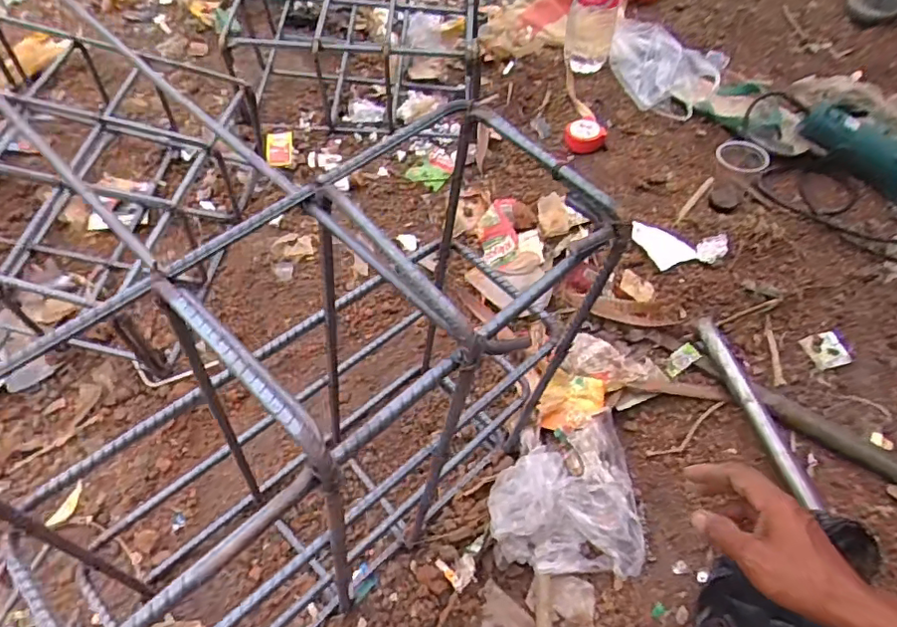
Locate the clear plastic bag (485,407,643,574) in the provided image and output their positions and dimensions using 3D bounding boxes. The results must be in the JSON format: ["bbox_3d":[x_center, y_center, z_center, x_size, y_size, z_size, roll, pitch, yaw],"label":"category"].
[{"bbox_3d":[0.126,0.186,0.598,0.164,0.055,0.163,0,58,-1],"label":"clear plastic bag"}]

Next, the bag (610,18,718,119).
[{"bbox_3d":[0.383,-0.452,1.033,0.220,0.064,0.170,30,61,18],"label":"bag"}]

